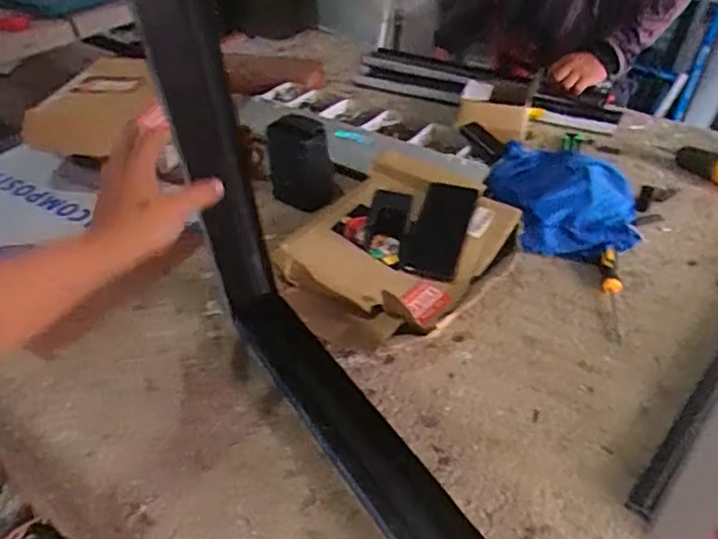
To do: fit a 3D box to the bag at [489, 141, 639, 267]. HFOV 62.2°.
[{"bbox_3d":[0.323,-0.122,0.974,0.191,0.097,0.258,-4,39,-3],"label":"bag"}]

